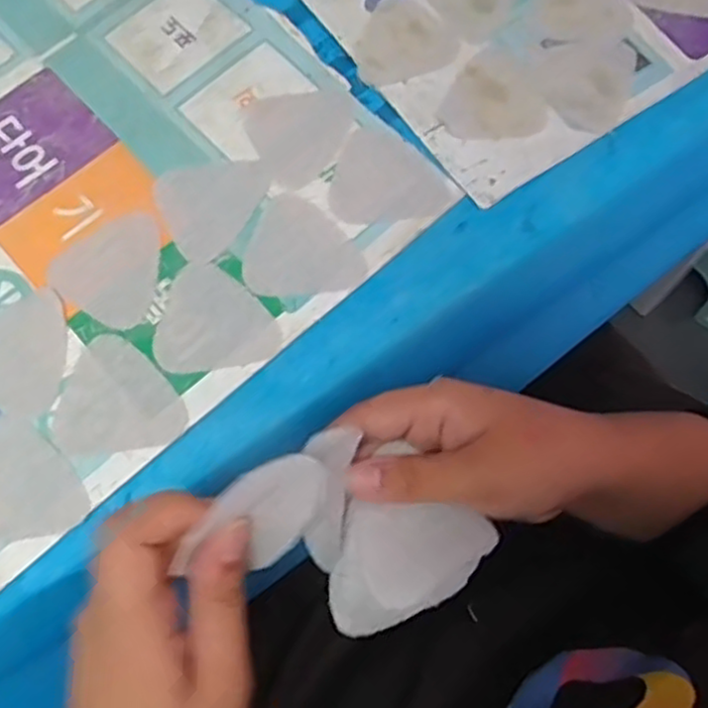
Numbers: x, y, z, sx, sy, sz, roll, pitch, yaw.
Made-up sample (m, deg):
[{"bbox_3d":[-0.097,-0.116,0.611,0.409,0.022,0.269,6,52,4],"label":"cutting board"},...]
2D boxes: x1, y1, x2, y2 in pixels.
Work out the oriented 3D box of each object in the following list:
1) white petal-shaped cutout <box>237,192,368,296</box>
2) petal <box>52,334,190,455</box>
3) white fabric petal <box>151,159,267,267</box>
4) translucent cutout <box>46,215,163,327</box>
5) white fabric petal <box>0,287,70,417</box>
[{"bbox_3d":[-0.031,-0.053,0.373,0.055,0.004,0.066,-36,73,-11],"label":"white petal-shaped cutout"},{"bbox_3d":[-0.116,0.024,0.344,0.055,0.004,0.064,-41,74,-13],"label":"petal"},{"bbox_3d":[-0.071,-0.080,0.376,0.060,0.004,0.054,-30,72,-9],"label":"white fabric petal"},{"bbox_3d":[-0.122,-0.047,0.371,0.057,0.004,0.058,32,74,12],"label":"translucent cutout"},{"bbox_3d":[-0.165,-0.004,0.357,0.057,0.004,0.060,0,70,1],"label":"white fabric petal"}]

